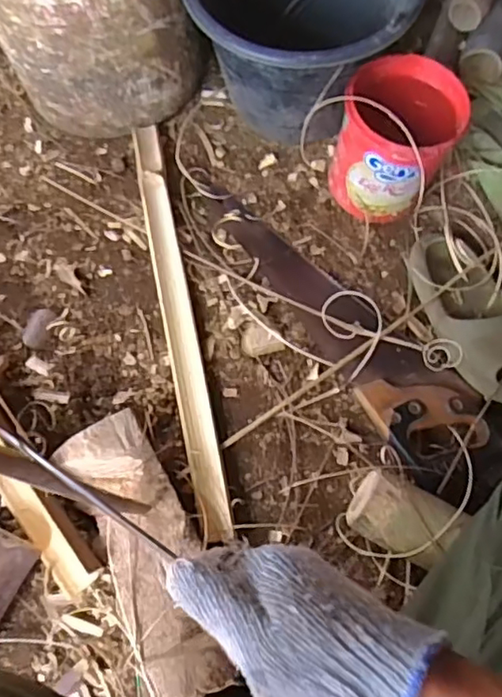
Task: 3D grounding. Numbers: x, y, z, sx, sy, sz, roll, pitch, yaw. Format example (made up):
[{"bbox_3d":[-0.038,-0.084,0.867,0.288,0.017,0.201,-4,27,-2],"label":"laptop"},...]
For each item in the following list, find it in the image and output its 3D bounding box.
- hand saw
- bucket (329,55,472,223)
[{"bbox_3d":[0.101,-0.068,0.757,0.117,0.034,0.483,-33,74,-12],"label":"hand saw"},{"bbox_3d":[0.182,-0.261,0.765,0.134,0.164,0.145,0,70,0],"label":"bucket"}]

